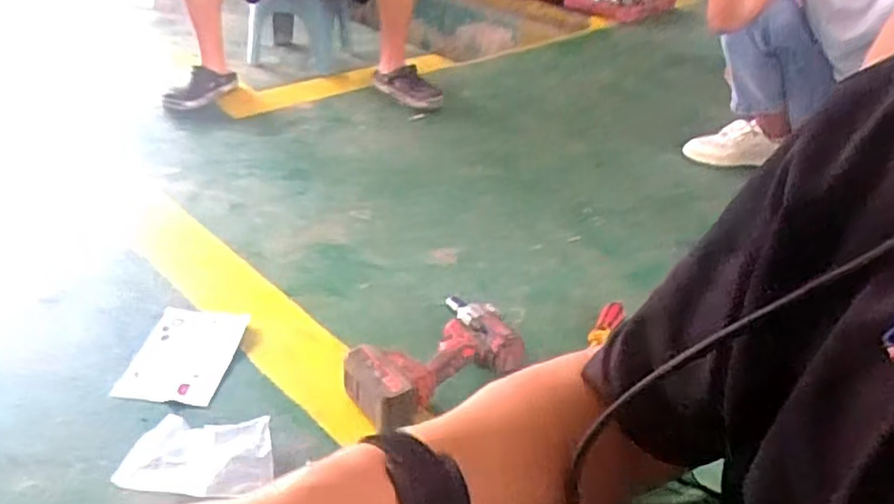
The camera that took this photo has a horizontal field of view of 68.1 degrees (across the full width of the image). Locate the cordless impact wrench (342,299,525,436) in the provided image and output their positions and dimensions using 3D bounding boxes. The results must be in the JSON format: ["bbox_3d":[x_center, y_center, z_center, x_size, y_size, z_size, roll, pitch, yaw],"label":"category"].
[{"bbox_3d":[-0.024,0.158,0.974,0.265,0.068,0.152,-25,46,-36],"label":"cordless impact wrench"}]

